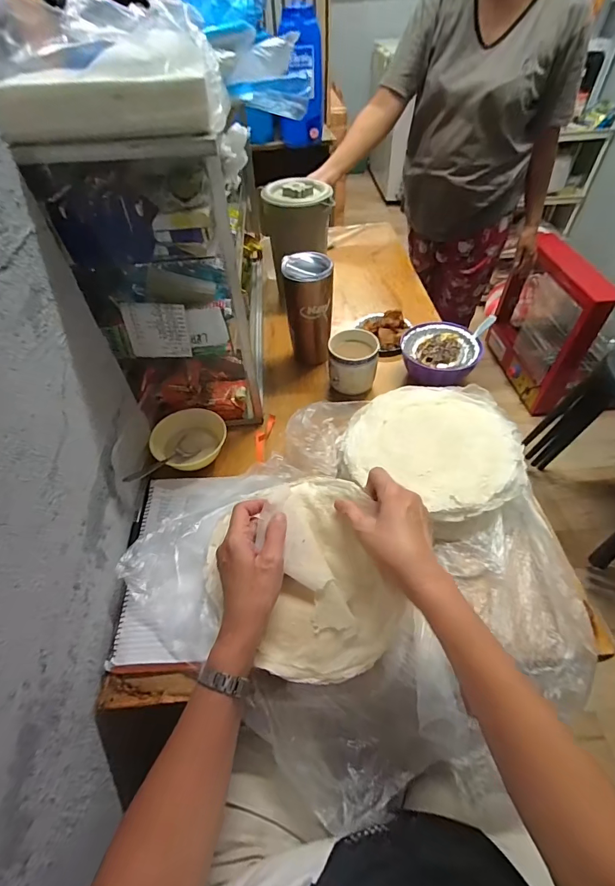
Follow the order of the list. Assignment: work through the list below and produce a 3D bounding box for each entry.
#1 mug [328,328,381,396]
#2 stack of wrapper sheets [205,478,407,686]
[{"bbox_3d":[0.080,-0.141,0.700,0.083,0.077,0.083,7,51,8],"label":"mug"},{"bbox_3d":[-0.016,0.150,0.460,0.213,0.033,0.222,-19,59,8],"label":"stack of wrapper sheets"}]

